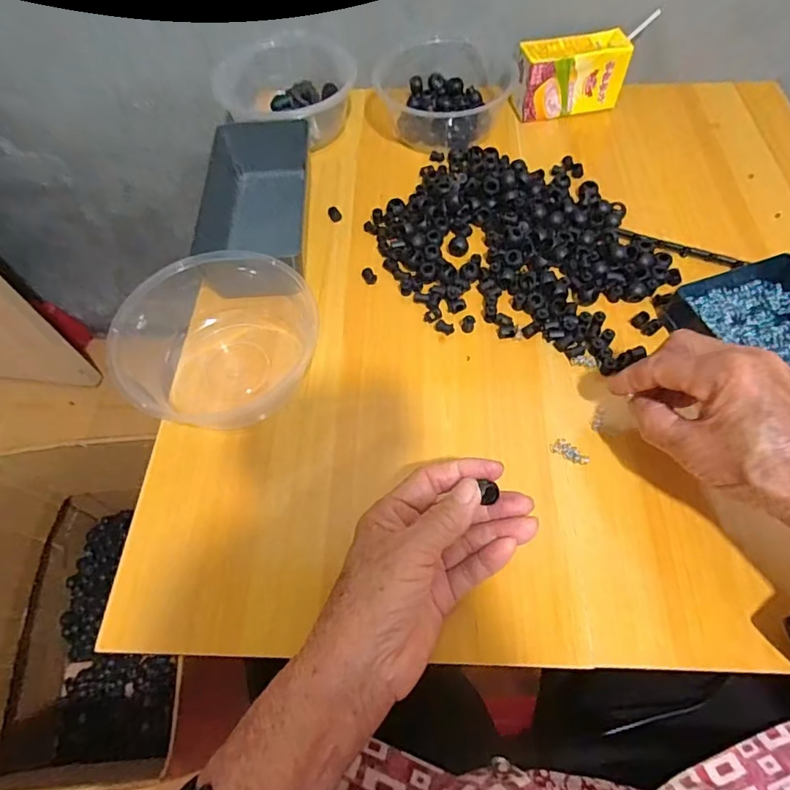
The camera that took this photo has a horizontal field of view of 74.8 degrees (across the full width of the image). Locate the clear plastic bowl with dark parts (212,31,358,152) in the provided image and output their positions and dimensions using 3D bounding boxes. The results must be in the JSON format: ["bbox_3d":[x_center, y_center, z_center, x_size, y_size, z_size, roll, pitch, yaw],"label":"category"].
[{"bbox_3d":[-0.109,-0.320,0.548,0.138,0.057,0.130,-26,63,-13],"label":"clear plastic bowl with dark parts"}]

